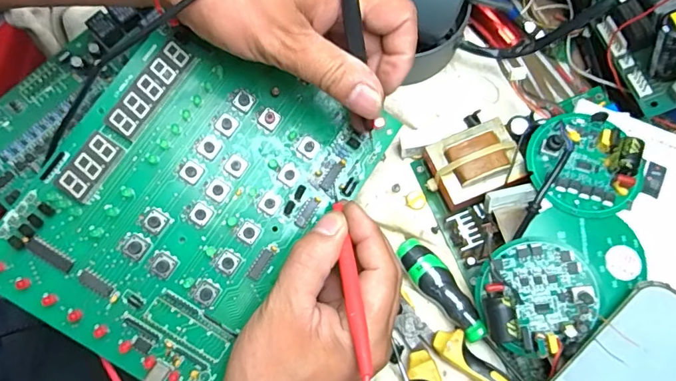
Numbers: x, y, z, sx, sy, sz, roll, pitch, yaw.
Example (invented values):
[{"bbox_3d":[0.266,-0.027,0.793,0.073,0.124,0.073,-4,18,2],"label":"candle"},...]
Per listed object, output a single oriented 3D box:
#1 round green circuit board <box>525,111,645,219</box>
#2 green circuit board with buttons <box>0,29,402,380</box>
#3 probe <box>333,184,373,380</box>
[{"bbox_3d":[0.157,-0.018,0.296,0.060,0.018,0.069,-28,75,-8],"label":"round green circuit board"},{"bbox_3d":[-0.086,0.005,0.280,0.146,0.011,0.202,38,80,-6],"label":"green circuit board with buttons"},{"bbox_3d":[0.006,0.043,0.259,0.008,0.008,0.118,-8,48,-2],"label":"probe"}]

